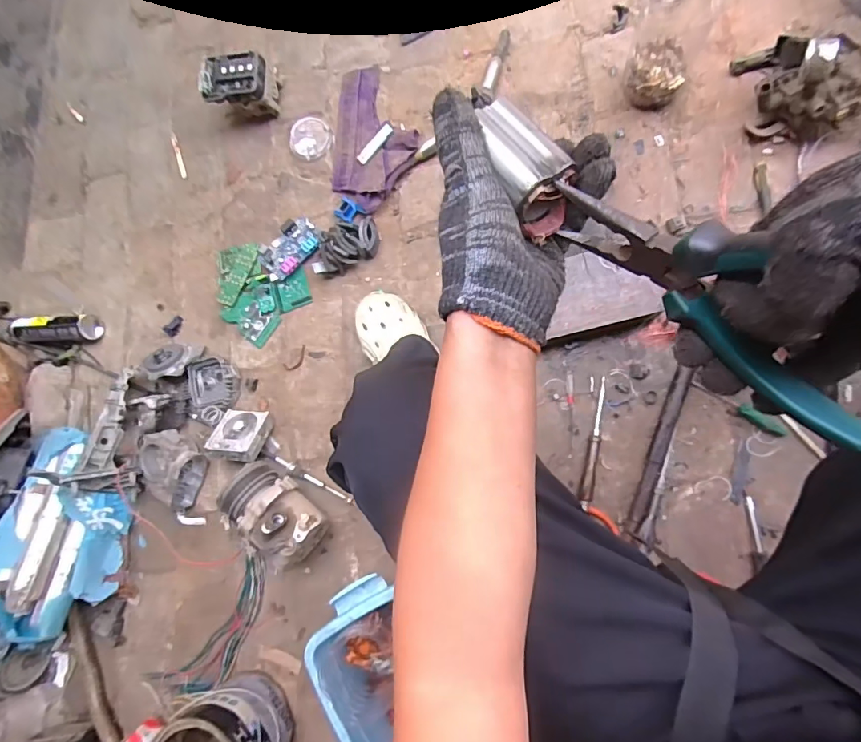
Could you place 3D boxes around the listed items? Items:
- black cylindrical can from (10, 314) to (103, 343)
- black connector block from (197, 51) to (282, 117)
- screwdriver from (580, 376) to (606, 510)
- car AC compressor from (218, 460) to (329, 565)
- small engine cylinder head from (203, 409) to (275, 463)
[{"bbox_3d":[-0.748,-0.080,0.927,0.206,0.046,0.053,-5,82,12],"label":"black cylindrical can"},{"bbox_3d":[-0.341,-0.515,0.846,0.125,0.093,0.075,-5,82,12],"label":"black connector block"},{"bbox_3d":[0.257,0.111,0.727,0.016,0.023,0.199,12,86,14],"label":"screwdriver"},{"bbox_3d":[-0.256,0.236,0.777,0.164,0.121,0.116,28,90,14],"label":"car AC compressor"},{"bbox_3d":[-0.336,0.113,0.825,0.086,0.032,0.095,5,47,8],"label":"small engine cylinder head"}]

